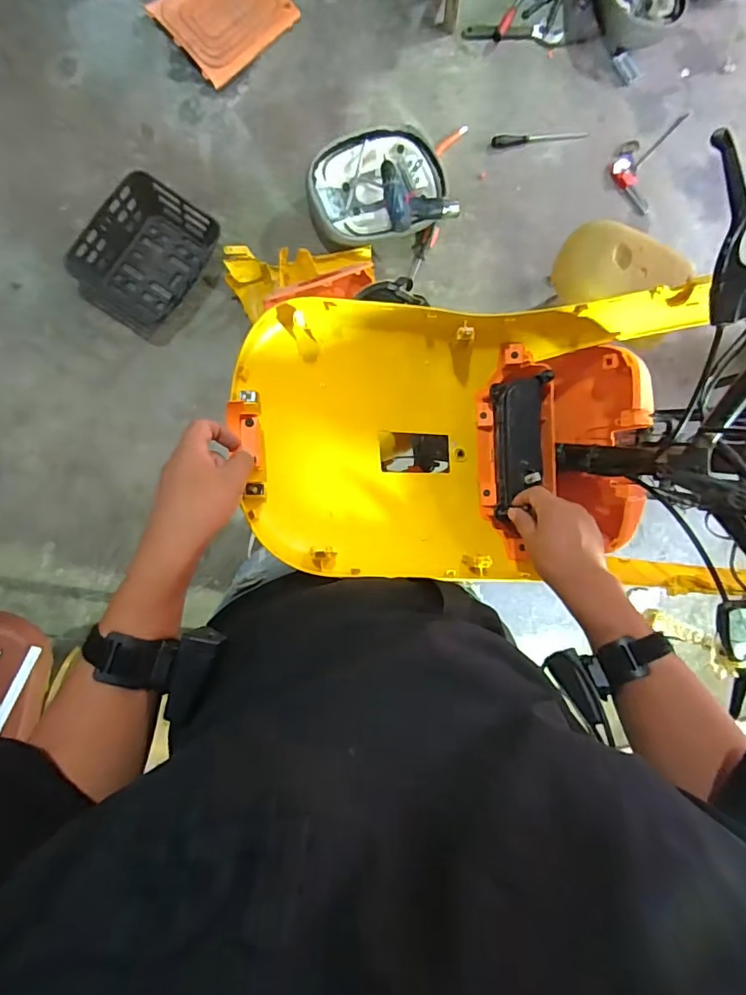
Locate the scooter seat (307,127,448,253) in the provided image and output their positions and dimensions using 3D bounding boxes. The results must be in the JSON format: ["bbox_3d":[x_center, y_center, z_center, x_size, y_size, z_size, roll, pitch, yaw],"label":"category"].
[{"bbox_3d":[0.012,-0.812,1.360,0.369,0.100,0.279,-20,90,-7],"label":"scooter seat"}]

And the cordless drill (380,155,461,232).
[{"bbox_3d":[0.111,-0.787,1.307,0.175,0.059,0.195,-17,90,-7],"label":"cordless drill"}]

